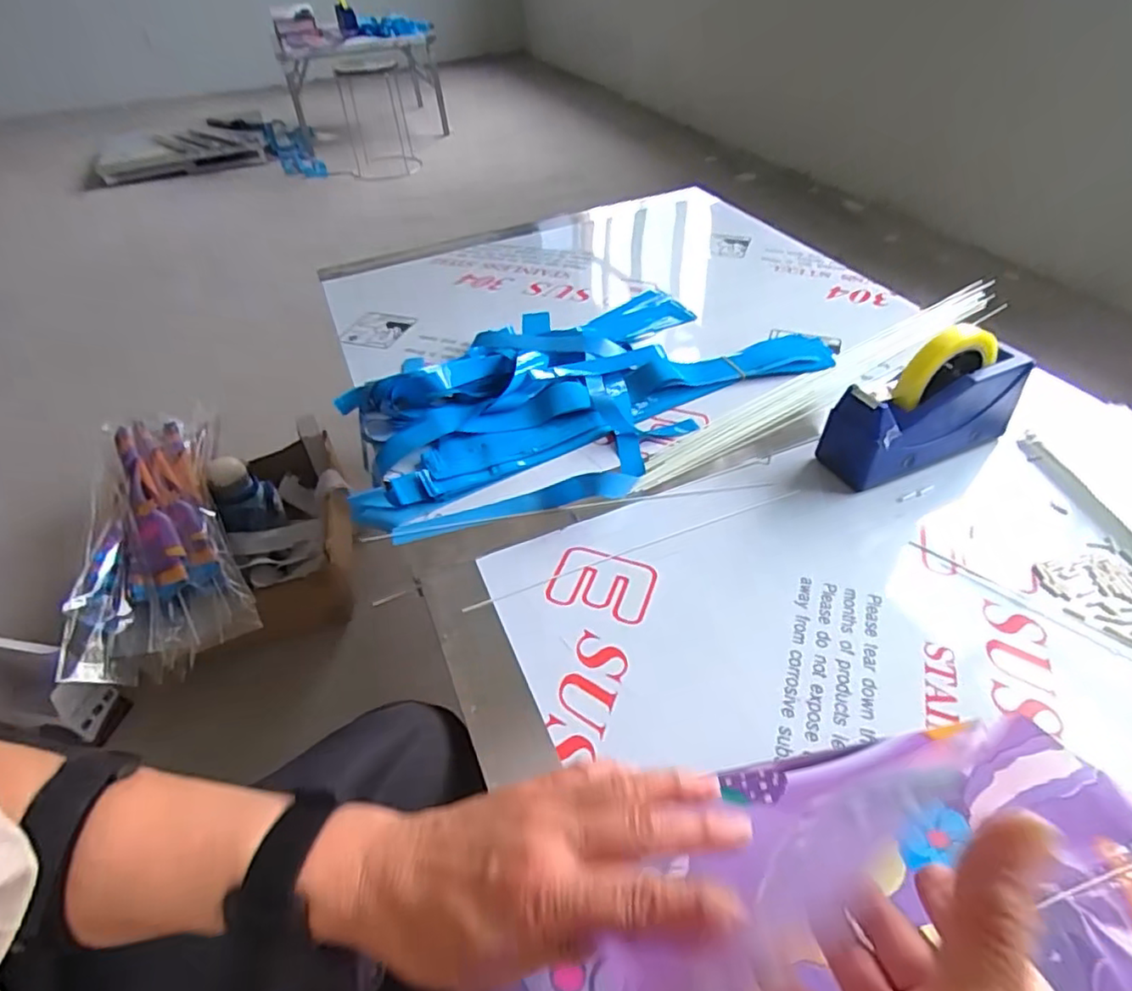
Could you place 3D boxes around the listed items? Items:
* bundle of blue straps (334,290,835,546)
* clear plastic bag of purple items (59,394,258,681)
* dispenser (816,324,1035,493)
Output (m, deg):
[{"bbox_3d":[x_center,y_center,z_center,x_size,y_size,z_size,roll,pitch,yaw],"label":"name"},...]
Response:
[{"bbox_3d":[0.035,-0.130,0.758,0.599,0.043,0.364,-17,44,-11],"label":"bundle of blue straps"},{"bbox_3d":[-0.698,0.034,1.051,0.246,0.076,0.687,-24,48,-18],"label":"clear plastic bag of purple items"},{"bbox_3d":[0.368,-0.098,0.636,0.196,0.131,0.069,-20,45,-15],"label":"dispenser"}]

